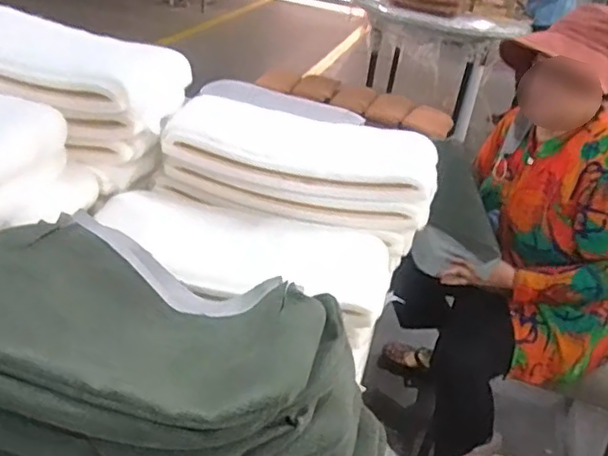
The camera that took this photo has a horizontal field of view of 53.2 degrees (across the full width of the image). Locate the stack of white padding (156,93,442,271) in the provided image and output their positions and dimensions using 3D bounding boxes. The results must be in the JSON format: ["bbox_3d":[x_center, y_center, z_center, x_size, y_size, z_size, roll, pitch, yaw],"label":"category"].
[{"bbox_3d":[0.001,-0.113,1.110,0.476,0.146,0.247,17,31,14],"label":"stack of white padding"}]

